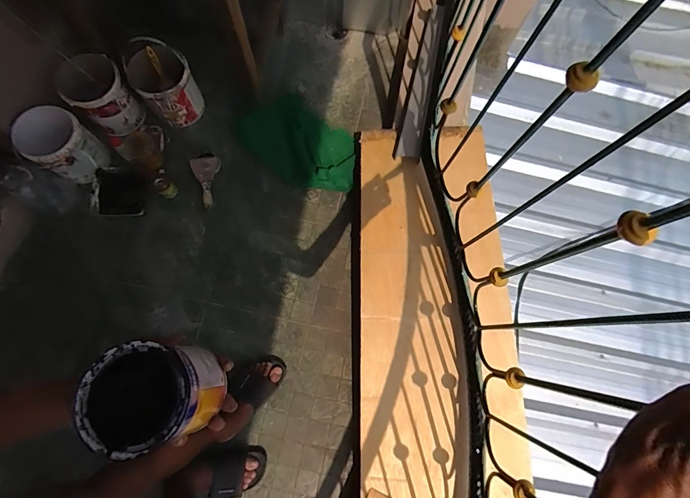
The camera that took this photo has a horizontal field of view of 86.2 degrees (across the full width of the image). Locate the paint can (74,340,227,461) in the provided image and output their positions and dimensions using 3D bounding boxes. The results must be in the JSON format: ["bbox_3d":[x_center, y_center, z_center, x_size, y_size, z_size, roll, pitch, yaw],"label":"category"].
[{"bbox_3d":[-0.193,0.147,0.389,0.101,0.119,0.093,0,77,-1],"label":"paint can"}]

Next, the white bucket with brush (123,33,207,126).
[{"bbox_3d":[-0.578,-0.532,1.193,0.172,0.224,0.165,0,77,-1],"label":"white bucket with brush"}]

